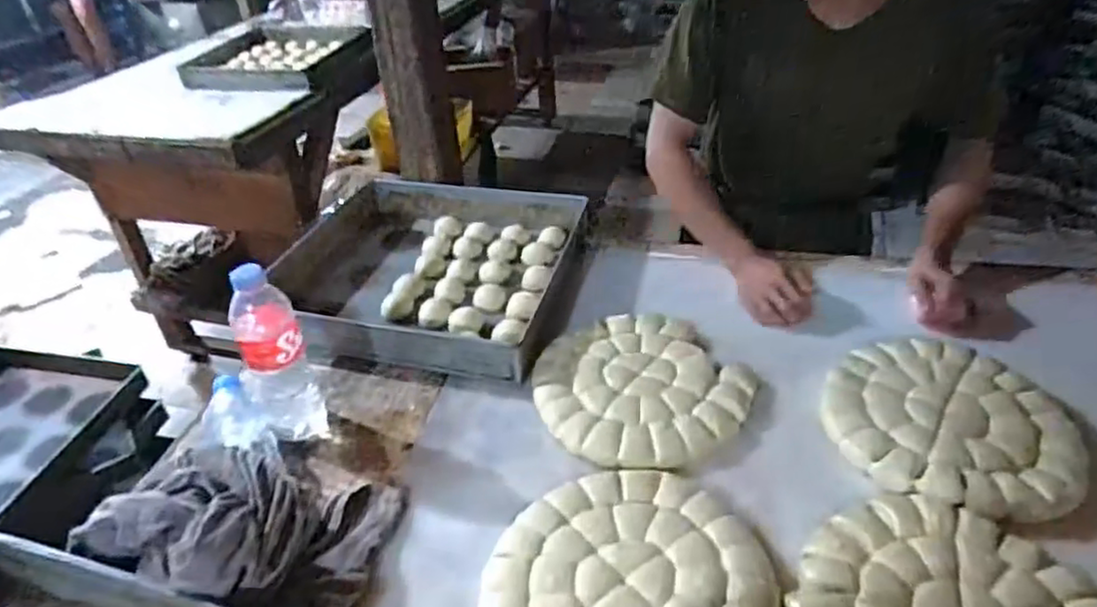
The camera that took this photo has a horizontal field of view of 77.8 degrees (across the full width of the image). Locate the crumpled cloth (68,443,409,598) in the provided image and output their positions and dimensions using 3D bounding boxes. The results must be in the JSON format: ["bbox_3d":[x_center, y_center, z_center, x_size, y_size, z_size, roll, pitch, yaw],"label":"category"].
[{"bbox_3d":[-0.292,0.202,0.658,0.241,0.111,0.189,7,36,14],"label":"crumpled cloth"}]

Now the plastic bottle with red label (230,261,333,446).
[{"bbox_3d":[-0.314,0.066,0.772,0.078,0.214,0.063,-19,38,-21],"label":"plastic bottle with red label"}]

